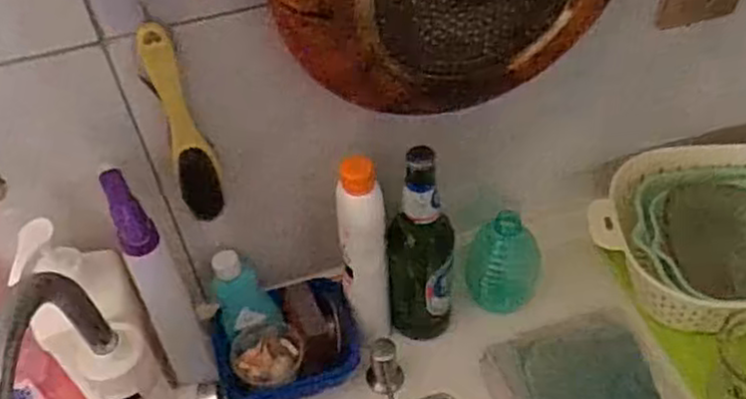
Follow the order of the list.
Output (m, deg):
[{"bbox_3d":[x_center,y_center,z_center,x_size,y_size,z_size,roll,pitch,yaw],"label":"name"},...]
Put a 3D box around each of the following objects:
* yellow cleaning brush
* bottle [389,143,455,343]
[{"bbox_3d":[-0.156,-0.058,0.593,0.034,0.185,0.029,-14,48,-8],"label":"yellow cleaning brush"},{"bbox_3d":[0.050,0.049,0.741,0.064,0.260,0.071,5,48,9],"label":"bottle"}]

